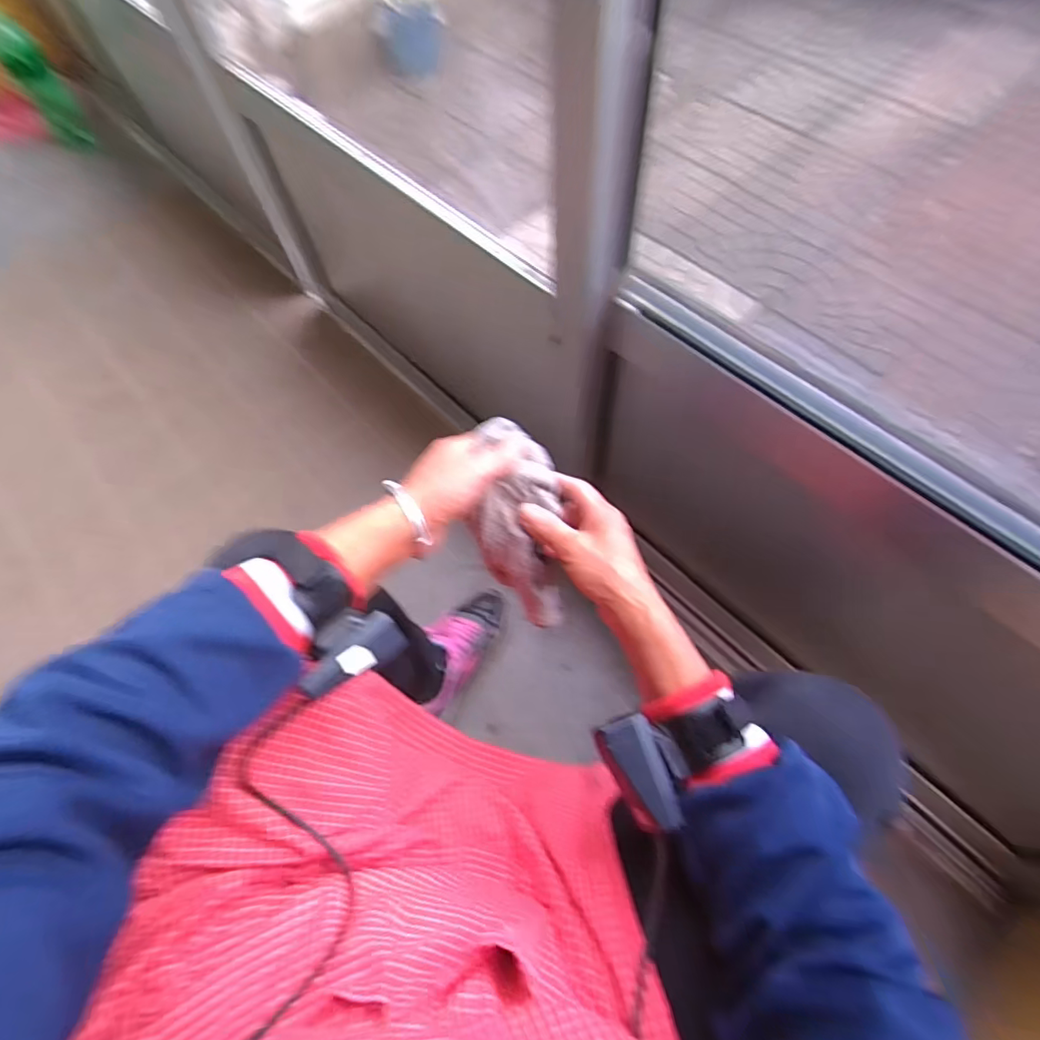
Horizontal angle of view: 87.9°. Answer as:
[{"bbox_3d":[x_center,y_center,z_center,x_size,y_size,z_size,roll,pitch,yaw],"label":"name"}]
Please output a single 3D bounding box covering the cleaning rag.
[{"bbox_3d":[0.000,0.008,0.452,0.071,0.046,0.180,-6,104,1],"label":"cleaning rag"}]

